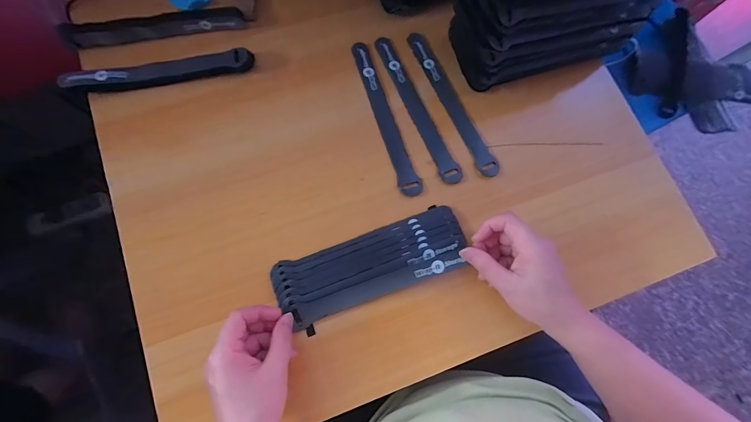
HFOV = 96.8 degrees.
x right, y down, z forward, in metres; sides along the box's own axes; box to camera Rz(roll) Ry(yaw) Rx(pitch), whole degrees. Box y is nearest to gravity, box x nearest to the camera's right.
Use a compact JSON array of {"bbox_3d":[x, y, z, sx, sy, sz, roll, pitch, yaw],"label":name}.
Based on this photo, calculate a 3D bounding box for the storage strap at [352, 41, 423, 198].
[{"bbox_3d":[0.011,-0.112,0.389,0.024,0.004,0.204,-16,75,-5],"label":"storage strap"}]

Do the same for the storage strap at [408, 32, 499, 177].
[{"bbox_3d":[0.089,-0.130,0.391,0.022,0.004,0.201,-23,76,-3],"label":"storage strap"}]

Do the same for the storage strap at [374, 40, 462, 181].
[{"bbox_3d":[0.048,-0.124,0.396,0.023,0.004,0.205,-21,75,-8],"label":"storage strap"}]

